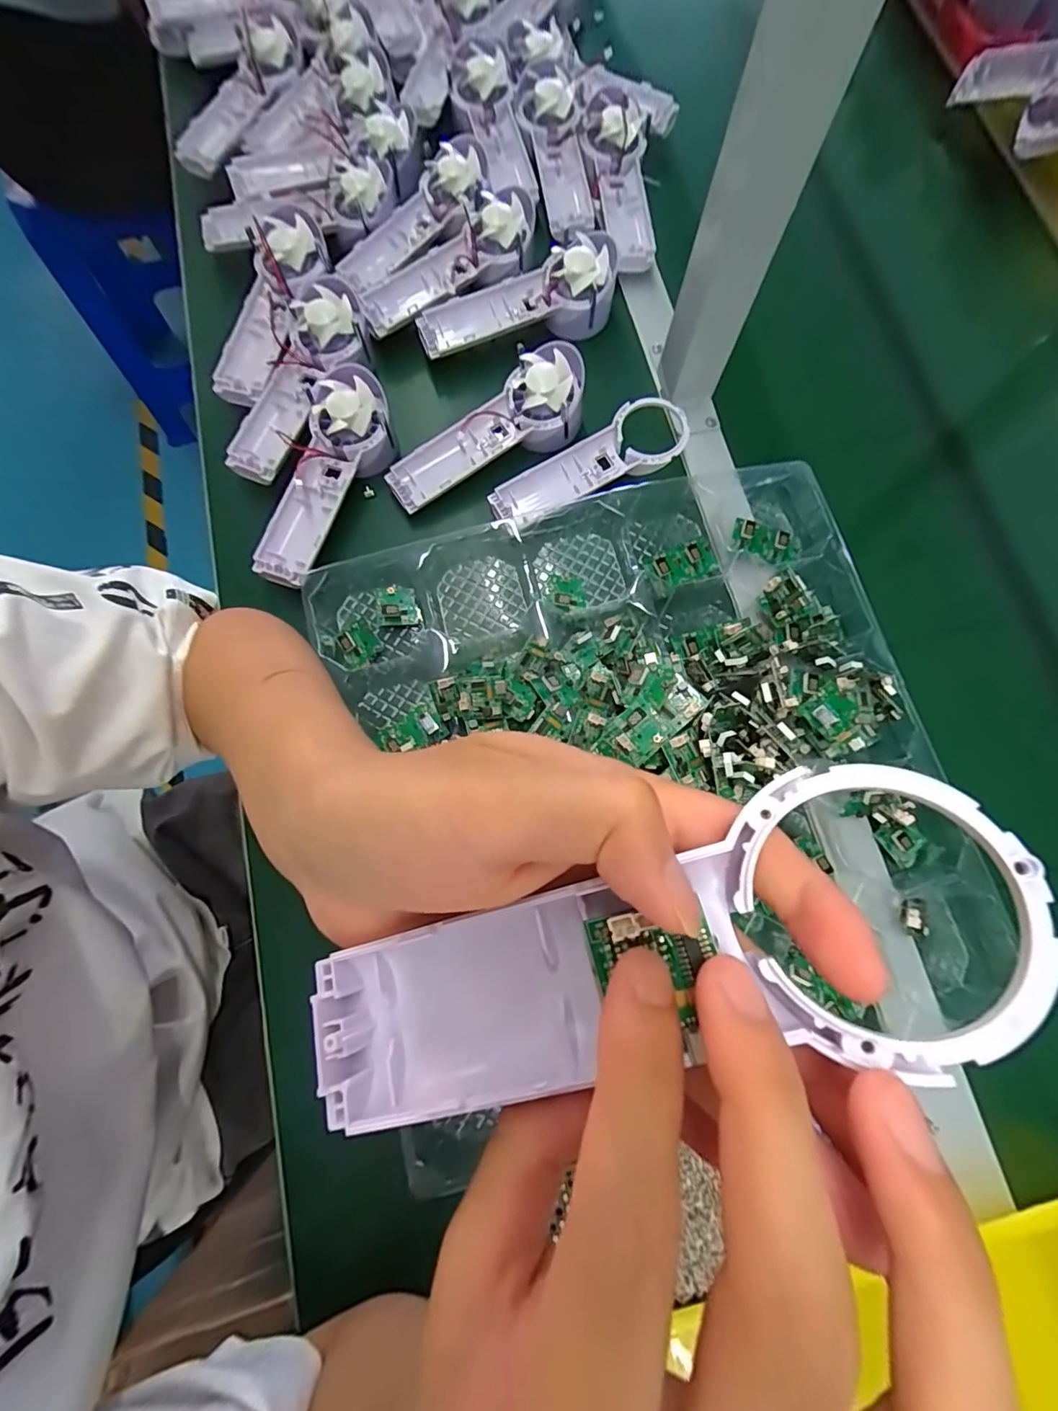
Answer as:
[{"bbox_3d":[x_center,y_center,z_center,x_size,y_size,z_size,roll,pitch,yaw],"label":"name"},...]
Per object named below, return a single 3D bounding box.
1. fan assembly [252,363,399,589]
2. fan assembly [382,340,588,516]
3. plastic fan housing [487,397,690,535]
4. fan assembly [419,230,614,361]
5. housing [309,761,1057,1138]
[{"bbox_3d":[-0.155,-0.179,0.400,0.067,0.033,0.180,12,77,2],"label":"fan assembly"},{"bbox_3d":[-0.035,-0.224,0.429,0.179,0.042,0.063,-30,79,6],"label":"fan assembly"},{"bbox_3d":[0.051,-0.197,0.428,0.174,0.023,0.057,-29,79,-7],"label":"plastic fan housing"},{"bbox_3d":[-0.010,-0.355,0.452,0.176,0.045,0.060,-16,78,-5],"label":"fan assembly"},{"bbox_3d":[0.023,0.064,0.126,0.172,0.021,0.058,-22,77,14],"label":"housing"}]

